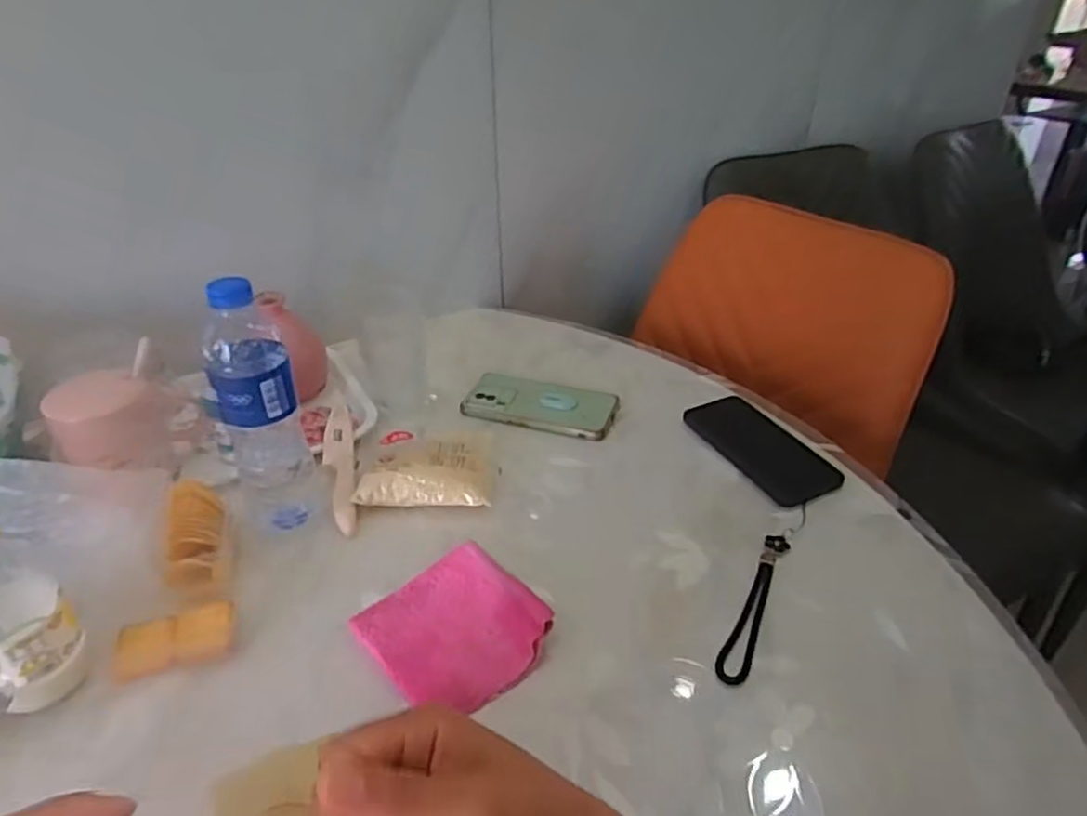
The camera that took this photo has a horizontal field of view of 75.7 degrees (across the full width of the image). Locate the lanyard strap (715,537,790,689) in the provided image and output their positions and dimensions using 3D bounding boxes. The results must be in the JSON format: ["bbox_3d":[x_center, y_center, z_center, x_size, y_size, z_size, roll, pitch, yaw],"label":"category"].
[{"bbox_3d":[0.166,0.148,0.542,0.022,0.010,0.150,19,40,22],"label":"lanyard strap"}]

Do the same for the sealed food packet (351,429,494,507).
[{"bbox_3d":[-0.106,0.049,0.670,0.117,0.027,0.117,2,36,1],"label":"sealed food packet"}]

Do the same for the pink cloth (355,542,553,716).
[{"bbox_3d":[-0.065,0.159,0.513,0.111,0.016,0.118,-31,47,-30],"label":"pink cloth"}]

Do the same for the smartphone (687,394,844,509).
[{"bbox_3d":[0.217,0.040,0.696,0.077,0.014,0.158,-17,40,-24],"label":"smartphone"}]

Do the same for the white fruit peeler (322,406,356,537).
[{"bbox_3d":[-0.194,0.054,0.668,0.029,0.019,0.167,-7,37,-12],"label":"white fruit peeler"}]

